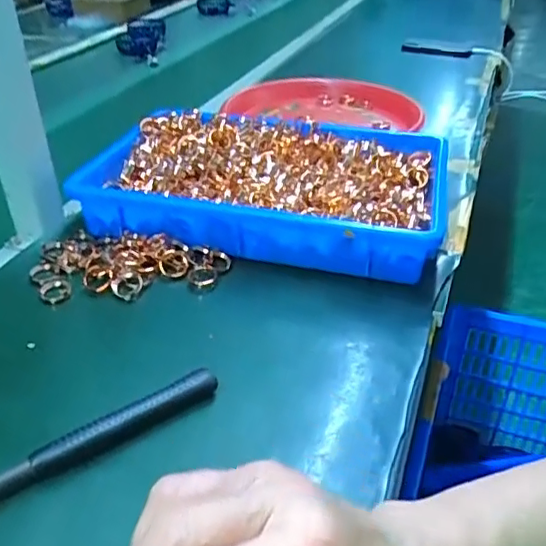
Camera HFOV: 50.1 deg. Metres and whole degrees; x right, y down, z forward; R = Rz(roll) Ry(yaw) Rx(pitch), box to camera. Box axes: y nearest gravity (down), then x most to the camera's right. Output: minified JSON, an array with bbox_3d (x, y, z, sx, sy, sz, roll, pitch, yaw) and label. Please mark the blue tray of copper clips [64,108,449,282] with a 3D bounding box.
[{"bbox_3d":[-0.006,-0.095,0.646,0.351,0.076,0.232,7,36,9],"label":"blue tray of copper clips"}]

